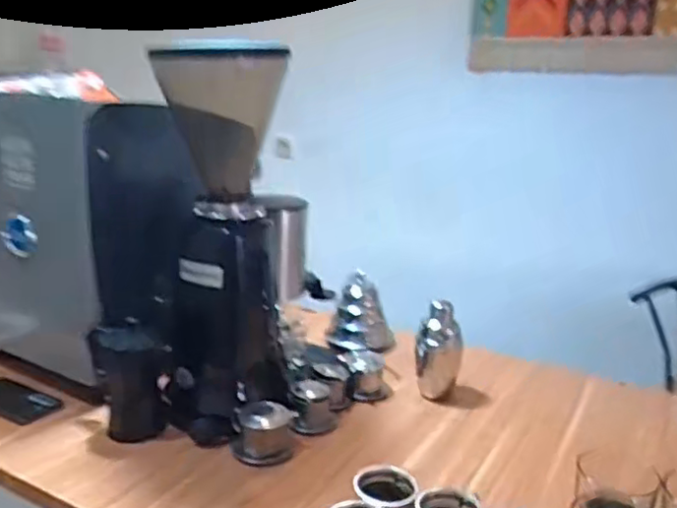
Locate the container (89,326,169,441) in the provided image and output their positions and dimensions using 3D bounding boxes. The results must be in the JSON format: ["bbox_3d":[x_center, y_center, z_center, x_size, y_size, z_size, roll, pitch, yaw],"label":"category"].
[{"bbox_3d":[-0.323,0.189,0.991,0.104,0.147,0.081,-5,17,-24],"label":"container"}]

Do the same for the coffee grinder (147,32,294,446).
[{"bbox_3d":[-0.185,-0.025,1.032,0.198,0.556,0.259,-1,16,-11],"label":"coffee grinder"}]

